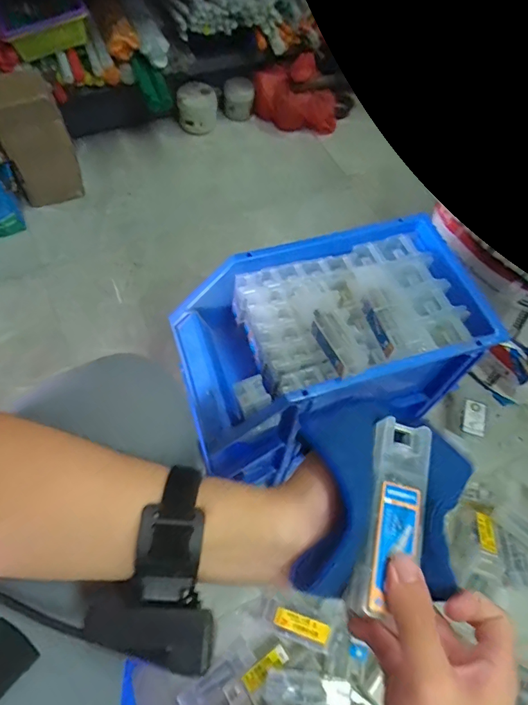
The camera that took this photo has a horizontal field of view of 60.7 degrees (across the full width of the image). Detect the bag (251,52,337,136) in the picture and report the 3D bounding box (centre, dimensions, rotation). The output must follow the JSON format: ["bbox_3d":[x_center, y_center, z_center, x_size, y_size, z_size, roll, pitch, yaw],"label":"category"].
[{"bbox_3d":[0.088,-0.668,1.186,0.224,0.159,0.085,15,61,4],"label":"bag"}]

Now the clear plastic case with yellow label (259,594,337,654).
[{"bbox_3d":[0.046,0.401,0.667,0.124,0.022,0.040,4,59,34],"label":"clear plastic case with yellow label"}]

